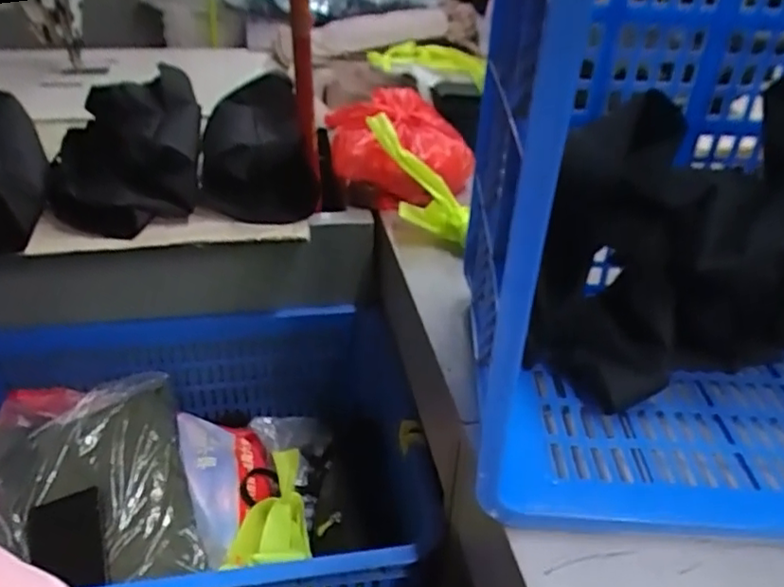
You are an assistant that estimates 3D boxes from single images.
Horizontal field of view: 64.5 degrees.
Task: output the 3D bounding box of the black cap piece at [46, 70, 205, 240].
[{"bbox_3d":[-0.350,-0.194,0.831,0.174,0.128,0.243,-6,35,-12],"label":"black cap piece"}]

